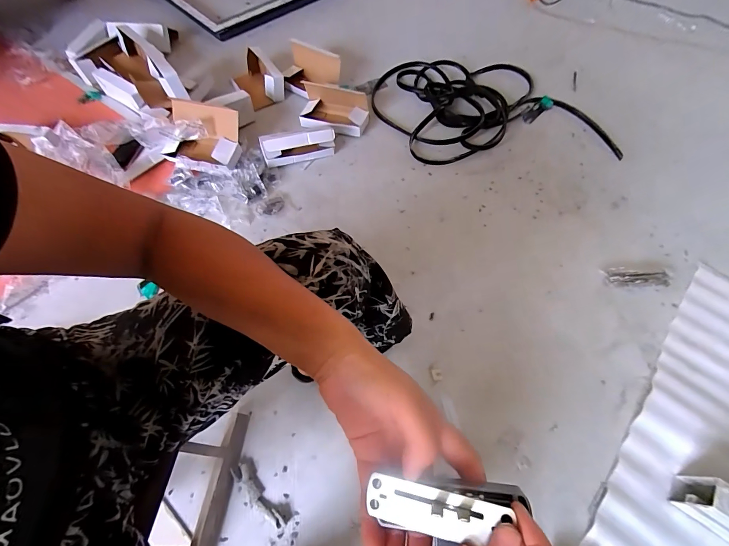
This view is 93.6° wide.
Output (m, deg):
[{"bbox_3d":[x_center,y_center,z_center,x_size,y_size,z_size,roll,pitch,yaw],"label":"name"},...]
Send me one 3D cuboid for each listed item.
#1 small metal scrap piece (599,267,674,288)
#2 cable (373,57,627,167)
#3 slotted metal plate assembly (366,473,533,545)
[{"bbox_3d":[0.720,0.012,0.898,0.188,0.014,0.050,0,62,0],"label":"small metal scrap piece"},{"bbox_3d":[0.446,-0.594,1.207,0.788,0.058,0.514,1,62,0],"label":"cable"},{"bbox_3d":[0.052,0.155,0.225,0.098,0.017,0.032,-7,61,14],"label":"slotted metal plate assembly"}]

